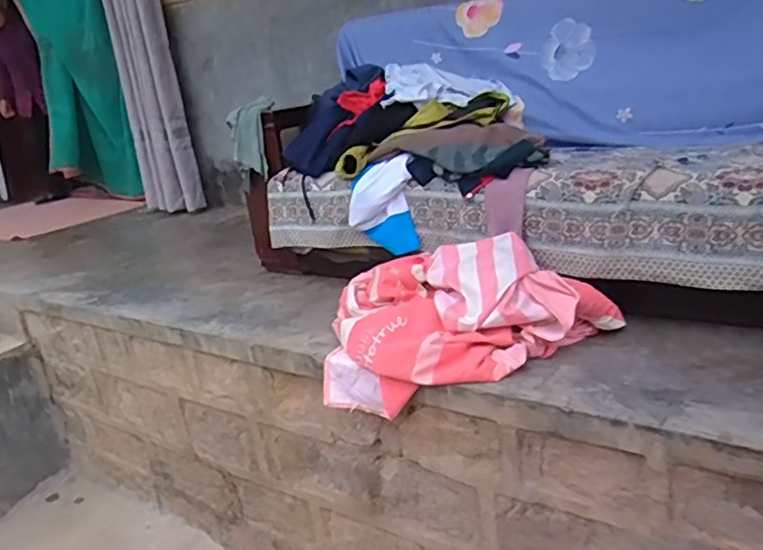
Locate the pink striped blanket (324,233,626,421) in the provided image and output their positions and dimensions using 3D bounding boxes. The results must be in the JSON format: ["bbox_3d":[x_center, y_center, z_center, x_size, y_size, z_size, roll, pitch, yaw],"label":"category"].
[{"bbox_3d":[0.187,0.102,1.283,0.624,0.261,0.353,0,20,15],"label":"pink striped blanket"}]

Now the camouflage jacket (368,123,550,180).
[{"bbox_3d":[0.188,-0.320,1.514,0.459,0.101,0.210,2,20,19],"label":"camouflage jacket"}]

